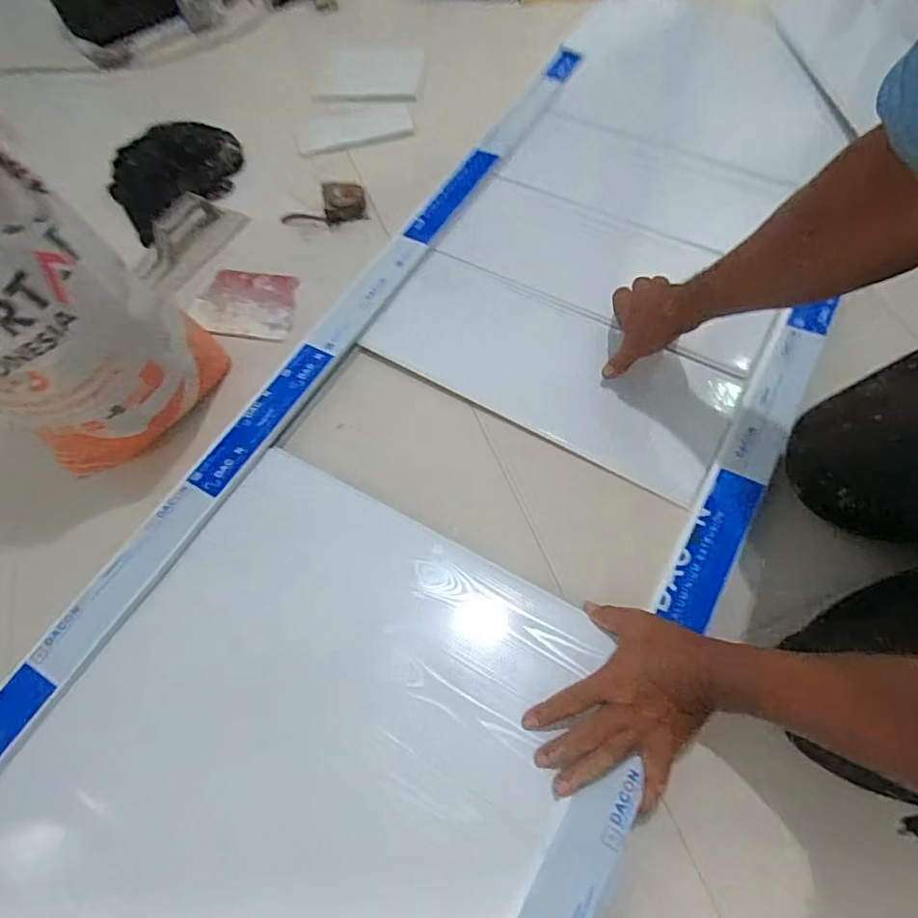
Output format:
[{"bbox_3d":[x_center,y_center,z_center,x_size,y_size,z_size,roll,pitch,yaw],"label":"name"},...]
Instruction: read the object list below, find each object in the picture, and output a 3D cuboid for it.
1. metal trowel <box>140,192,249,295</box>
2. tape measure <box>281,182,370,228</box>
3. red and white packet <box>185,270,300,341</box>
[{"bbox_3d":[-0.438,-0.351,0.893,0.107,0.055,0.204,25,66,16],"label":"metal trowel"},{"bbox_3d":[-0.225,-0.420,0.927,0.139,0.043,0.061,-15,61,-4],"label":"tape measure"},{"bbox_3d":[-0.327,-0.241,0.861,0.157,0.013,0.124,5,62,7],"label":"red and white packet"}]

